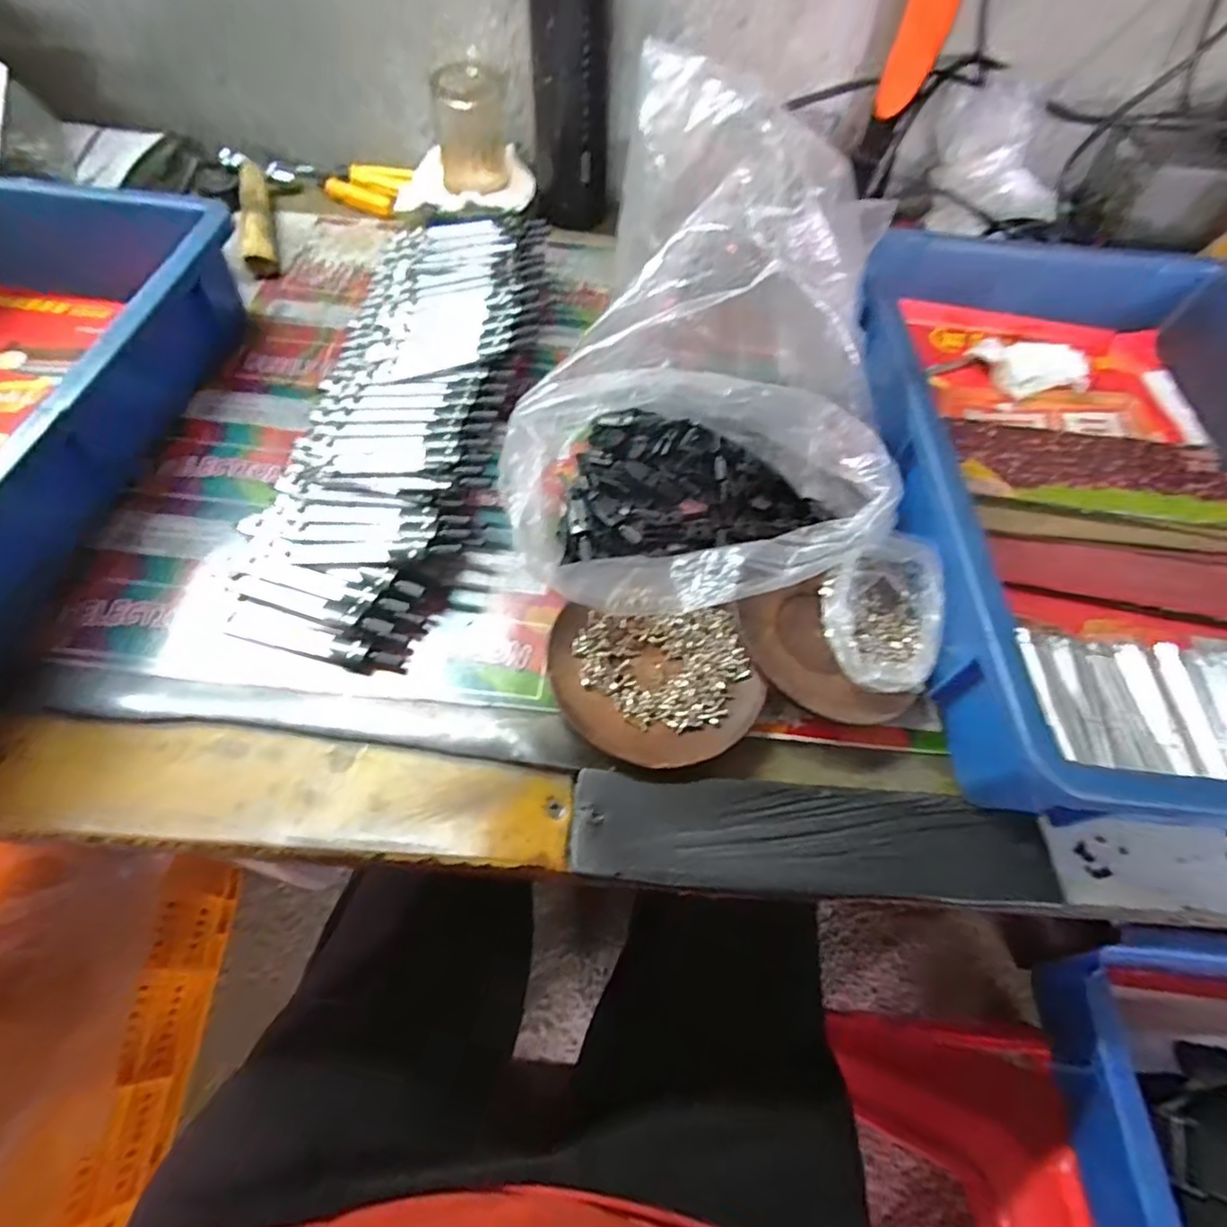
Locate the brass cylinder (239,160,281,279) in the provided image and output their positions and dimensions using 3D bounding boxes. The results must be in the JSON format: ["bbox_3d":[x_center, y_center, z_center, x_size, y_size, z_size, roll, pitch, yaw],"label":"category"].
[{"bbox_3d":[-0.307,-0.340,0.523,0.022,0.026,0.129,-13,61,-11],"label":"brass cylinder"}]

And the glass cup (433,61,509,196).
[{"bbox_3d":[-0.125,-0.426,0.532,0.062,0.076,0.064,-6,61,-5],"label":"glass cup"}]

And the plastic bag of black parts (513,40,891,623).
[{"bbox_3d":[0.034,-0.146,0.339,0.211,0.152,0.256,-12,61,-8],"label":"plastic bag of black parts"}]

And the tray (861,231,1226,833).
[{"bbox_3d":[0.321,-0.081,0.383,0.318,0.093,0.437,1,59,-3],"label":"tray"}]

